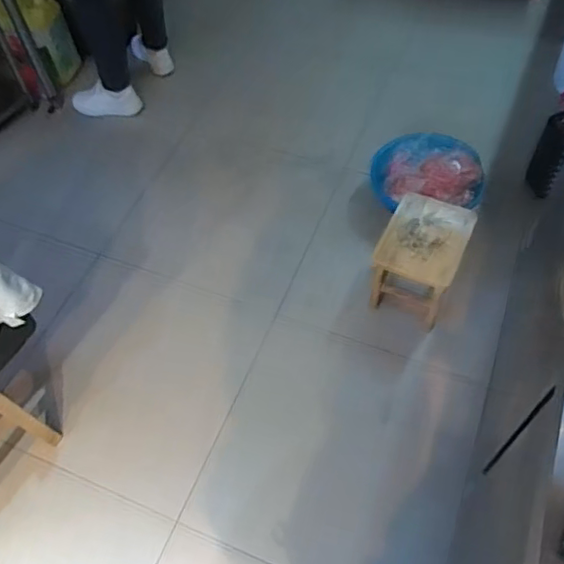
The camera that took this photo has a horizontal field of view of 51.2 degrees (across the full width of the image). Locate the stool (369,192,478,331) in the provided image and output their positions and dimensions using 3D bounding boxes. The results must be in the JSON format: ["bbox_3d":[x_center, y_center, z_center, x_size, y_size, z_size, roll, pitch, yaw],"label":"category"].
[{"bbox_3d":[0.379,-0.068,1.605,0.213,0.258,0.271,22,61,16],"label":"stool"}]

